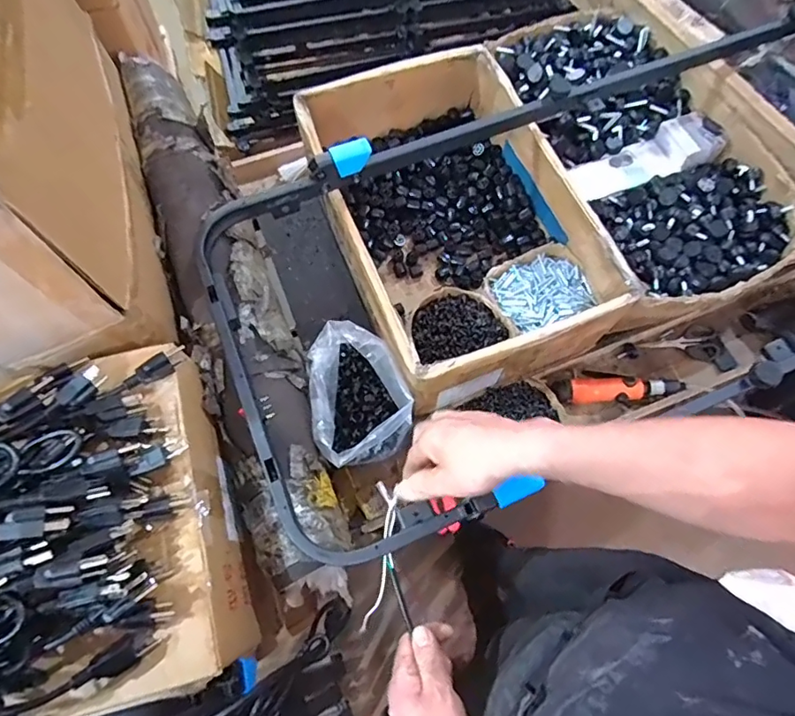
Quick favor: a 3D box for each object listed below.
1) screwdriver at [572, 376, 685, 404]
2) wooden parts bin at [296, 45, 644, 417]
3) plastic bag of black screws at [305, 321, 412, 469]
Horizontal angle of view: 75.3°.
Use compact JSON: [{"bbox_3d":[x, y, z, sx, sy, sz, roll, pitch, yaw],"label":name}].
[{"bbox_3d":[0.376,0.053,0.848,0.173,0.035,0.041,0,69,0],"label":"screwdriver"},{"bbox_3d":[0.087,-0.224,0.844,0.356,0.174,0.542,-19,70,-7],"label":"wooden parts bin"},{"bbox_3d":[-0.048,0.051,0.706,0.125,0.086,0.181,-3,69,-1],"label":"plastic bag of black screws"}]

